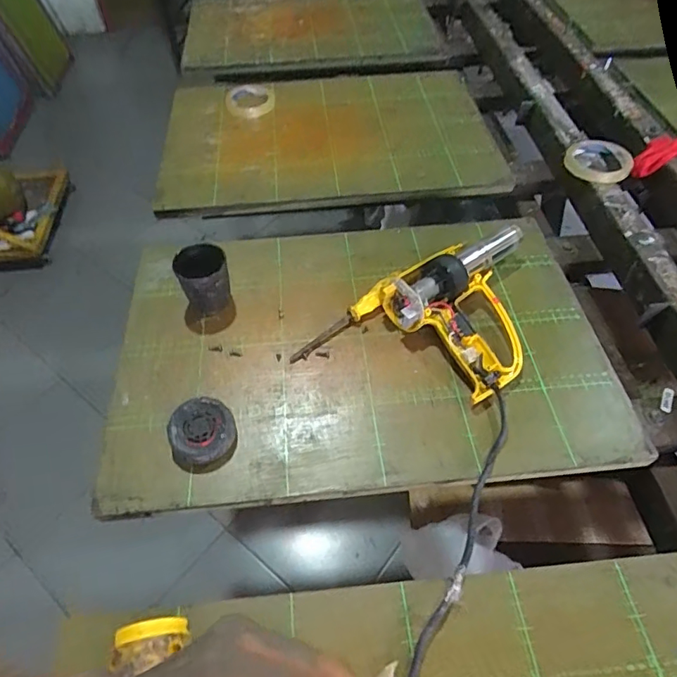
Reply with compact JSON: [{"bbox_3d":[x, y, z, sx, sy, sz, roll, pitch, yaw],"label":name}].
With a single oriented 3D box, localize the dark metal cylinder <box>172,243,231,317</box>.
[{"bbox_3d":[-0.174,-0.077,0.644,0.064,0.076,0.070,-22,56,-16],"label":"dark metal cylinder"}]

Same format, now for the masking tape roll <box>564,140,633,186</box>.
[{"bbox_3d":[0.405,-0.279,0.772,0.096,0.029,0.098,0,53,-1],"label":"masking tape roll"}]

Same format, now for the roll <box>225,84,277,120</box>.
[{"bbox_3d":[-0.173,-0.466,0.970,0.093,0.019,0.093,-1,53,1],"label":"roll"}]

